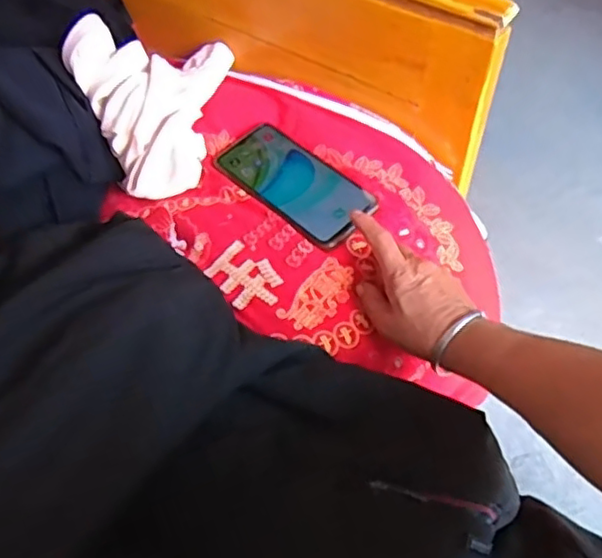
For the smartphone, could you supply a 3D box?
[{"bbox_3d":[-0.010,-0.094,0.605,0.072,0.013,0.161,-38,62,-23],"label":"smartphone"}]

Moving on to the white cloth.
[{"bbox_3d":[-0.132,-0.189,0.639,0.158,0.090,0.168,-24,57,-16],"label":"white cloth"}]

